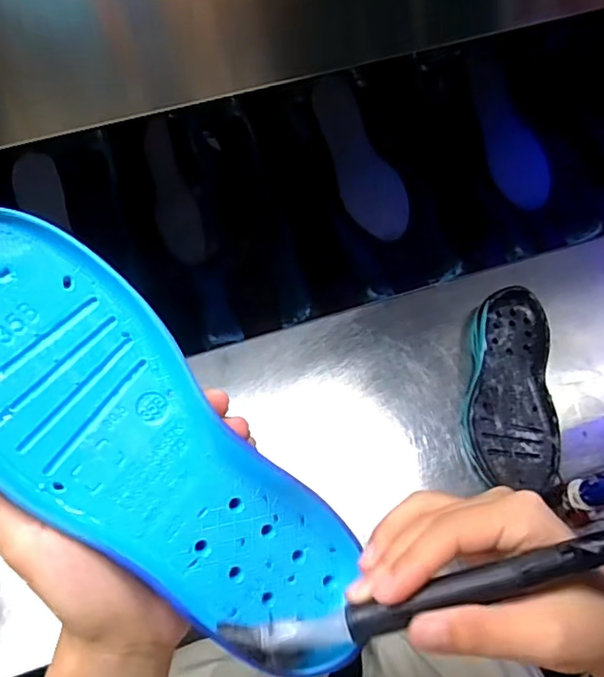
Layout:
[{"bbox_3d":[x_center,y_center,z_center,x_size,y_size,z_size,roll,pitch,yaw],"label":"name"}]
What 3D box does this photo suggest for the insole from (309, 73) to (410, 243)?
[{"bbox_3d":[0.069,-0.225,0.717,0.070,0.007,0.214,-24,87,-1],"label":"insole"}]

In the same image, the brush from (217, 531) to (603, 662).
[{"bbox_3d":[0.056,0.101,0.227,0.174,0.016,0.018,-18,68,5],"label":"brush"}]

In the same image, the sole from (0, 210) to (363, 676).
[{"bbox_3d":[-0.064,0.050,0.239,0.226,0.024,0.083,47,71,-11],"label":"sole"}]

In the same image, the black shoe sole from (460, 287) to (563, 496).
[{"bbox_3d":[0.200,0.047,0.562,0.087,0.032,0.191,0,67,-3],"label":"black shoe sole"}]

